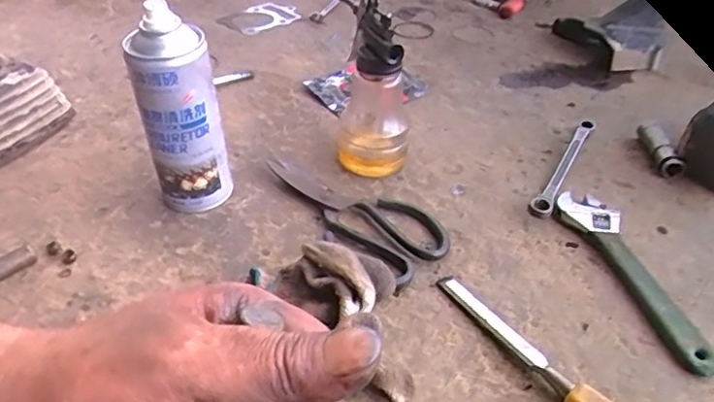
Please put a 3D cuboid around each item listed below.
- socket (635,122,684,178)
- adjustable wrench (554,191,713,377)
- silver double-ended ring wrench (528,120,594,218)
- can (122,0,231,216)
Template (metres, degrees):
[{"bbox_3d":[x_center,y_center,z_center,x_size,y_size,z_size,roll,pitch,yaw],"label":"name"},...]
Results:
[{"bbox_3d":[0.336,-0.060,0.656,0.020,0.018,0.087,2,40,0],"label":"socket"},{"bbox_3d":[0.236,0.060,0.503,0.044,0.011,0.202,-9,41,-12],"label":"adjustable wrench"},{"bbox_3d":[0.218,-0.041,0.620,0.020,0.015,0.193,21,44,22],"label":"silver double-ended ring wrench"},{"bbox_3d":[-0.153,-0.072,0.511,0.063,0.183,0.059,1,40,-1],"label":"can"}]

